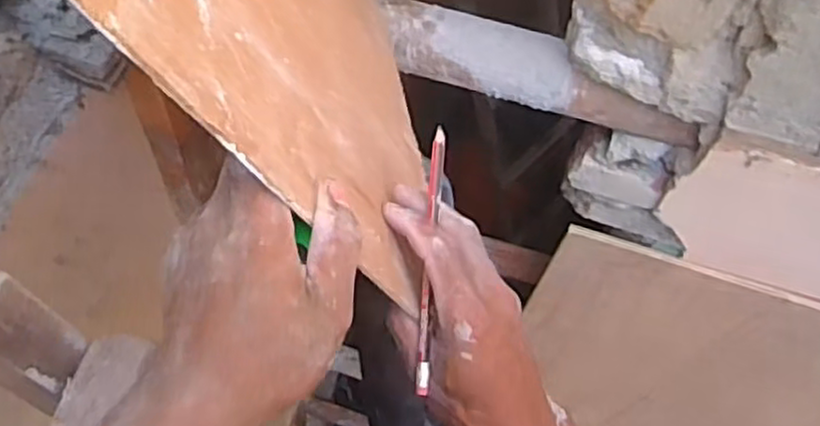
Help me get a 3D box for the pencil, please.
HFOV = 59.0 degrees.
[{"bbox_3d":[0.012,0.027,0.437,0.008,0.012,0.160,5,81,-1],"label":"pencil"}]

